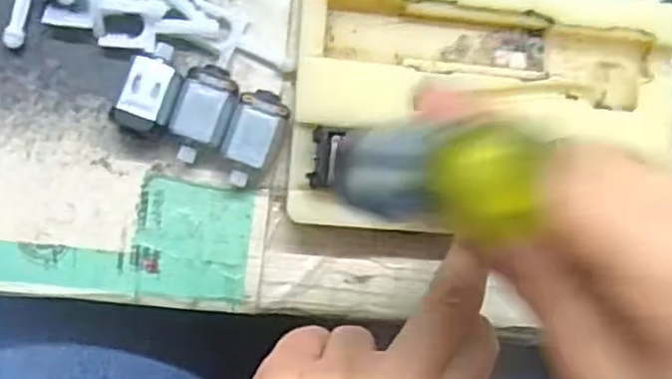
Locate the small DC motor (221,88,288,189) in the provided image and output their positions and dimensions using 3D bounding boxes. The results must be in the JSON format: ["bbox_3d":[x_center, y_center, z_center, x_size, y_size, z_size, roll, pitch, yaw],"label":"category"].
[{"bbox_3d":[-0.030,-0.018,0.245,0.017,0.014,0.034,24,88,-7],"label":"small DC motor"}]

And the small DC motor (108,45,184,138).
[{"bbox_3d":[-0.064,-0.035,0.240,0.018,0.015,0.032,19,88,-7],"label":"small DC motor"}]

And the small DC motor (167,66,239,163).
[{"bbox_3d":[-0.047,-0.026,0.243,0.019,0.013,0.033,17,88,-7],"label":"small DC motor"}]

